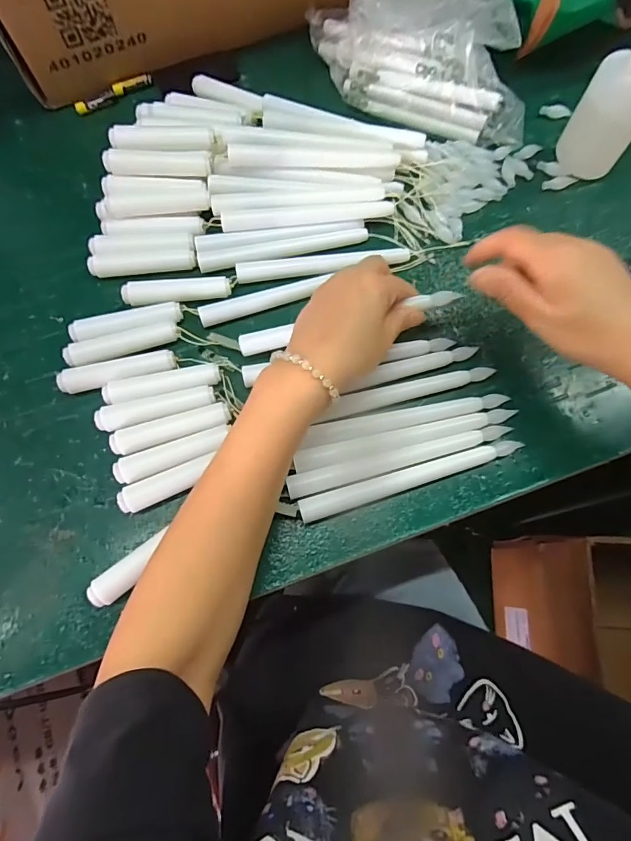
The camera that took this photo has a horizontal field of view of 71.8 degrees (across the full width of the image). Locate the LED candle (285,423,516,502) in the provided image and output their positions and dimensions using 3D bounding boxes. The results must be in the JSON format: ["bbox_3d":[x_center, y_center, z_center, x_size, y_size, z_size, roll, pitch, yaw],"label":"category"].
[{"bbox_3d":[0.062,0.027,0.325,0.167,0.016,0.016,-16,73,-4],"label":"LED candle"}]

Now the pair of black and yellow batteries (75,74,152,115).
[{"bbox_3d":[-0.208,-0.337,0.448,0.082,0.010,0.011,-32,75,-9],"label":"pair of black and yellow batteries"}]

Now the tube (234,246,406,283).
[{"bbox_3d":[0.007,-0.139,0.383,0.149,0.015,0.020,-8,72,-2],"label":"tube"}]

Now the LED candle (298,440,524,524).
[{"bbox_3d":[0.070,0.043,0.318,0.166,0.014,0.016,-16,73,-4],"label":"LED candle"}]

